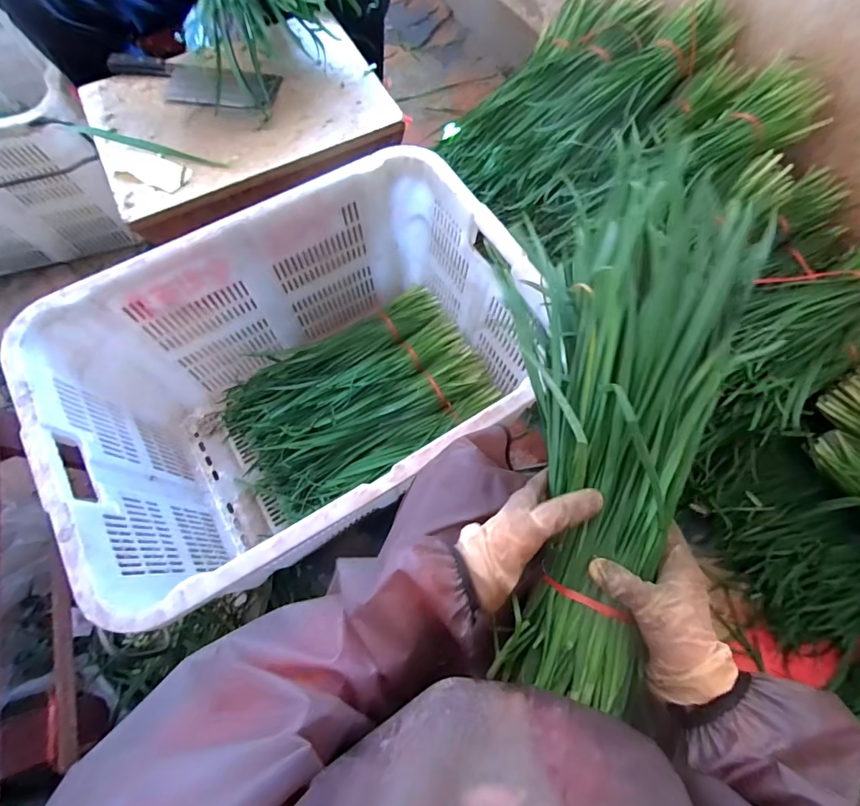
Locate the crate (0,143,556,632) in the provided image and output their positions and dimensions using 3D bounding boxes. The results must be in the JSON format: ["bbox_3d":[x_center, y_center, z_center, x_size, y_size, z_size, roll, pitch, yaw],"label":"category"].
[{"bbox_3d":[-0.178,-0.029,0.758,0.658,0.364,0.480,-31,72,-10],"label":"crate"}]

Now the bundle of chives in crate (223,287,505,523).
[{"bbox_3d":[-0.142,-0.015,0.876,0.483,0.090,0.322,-25,71,-9],"label":"bundle of chives in crate"}]

